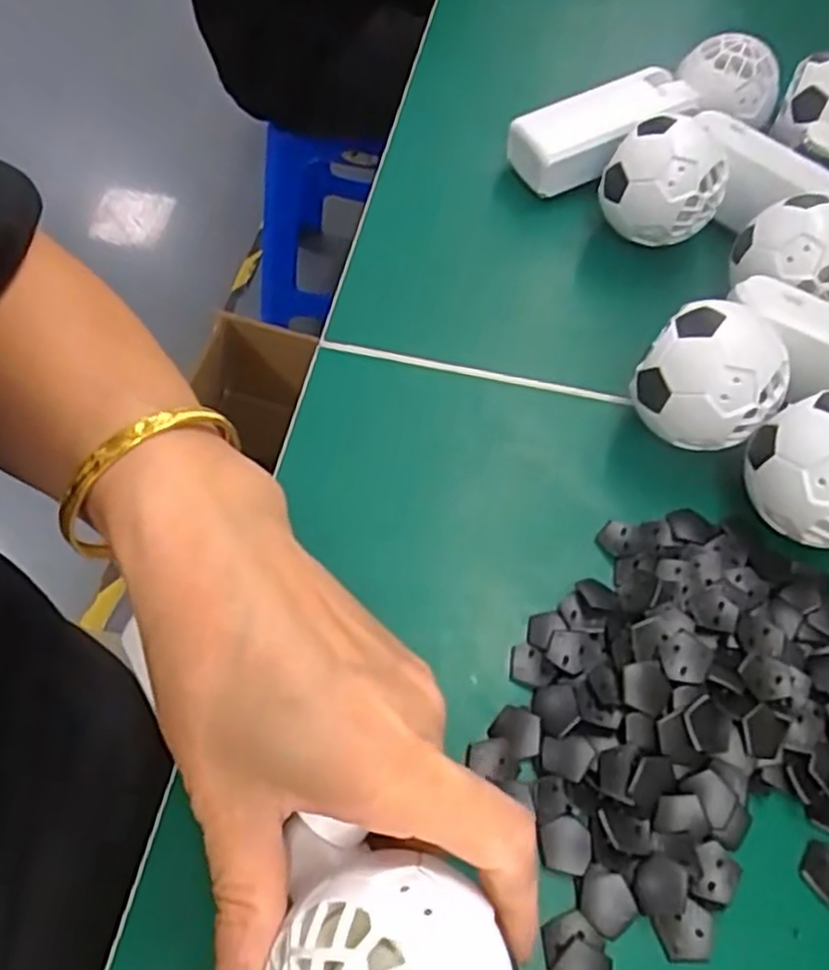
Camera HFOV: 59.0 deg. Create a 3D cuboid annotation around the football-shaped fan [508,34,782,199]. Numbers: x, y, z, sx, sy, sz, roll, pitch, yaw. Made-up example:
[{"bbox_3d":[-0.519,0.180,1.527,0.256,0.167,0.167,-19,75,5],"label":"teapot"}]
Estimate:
[{"bbox_3d":[0.137,-0.220,0.431,0.163,0.052,0.060,-24,62,-19],"label":"football-shaped fan"}]

